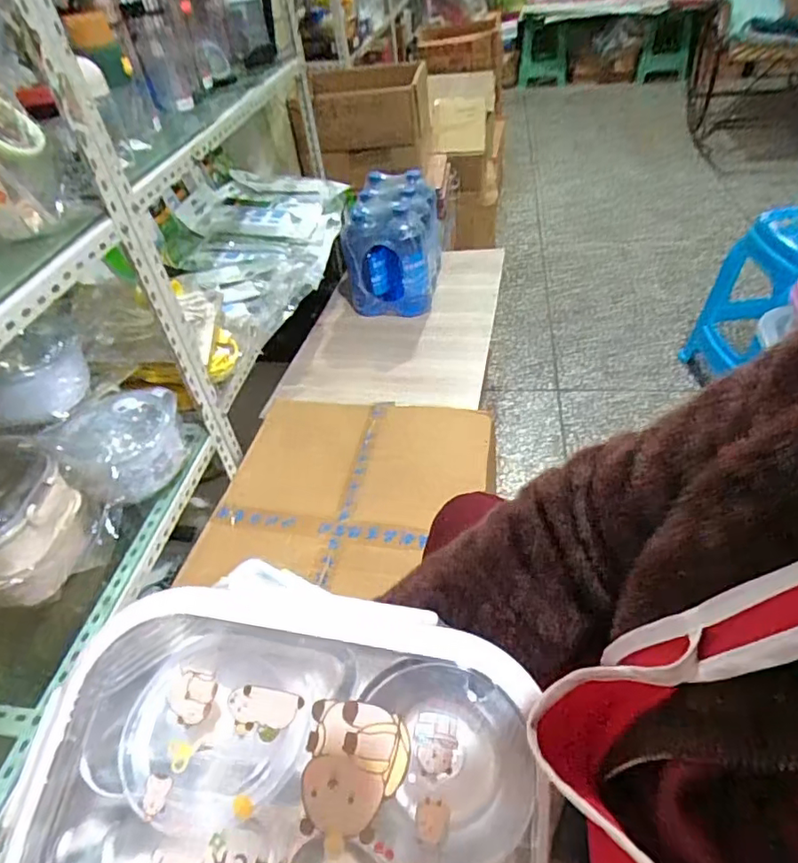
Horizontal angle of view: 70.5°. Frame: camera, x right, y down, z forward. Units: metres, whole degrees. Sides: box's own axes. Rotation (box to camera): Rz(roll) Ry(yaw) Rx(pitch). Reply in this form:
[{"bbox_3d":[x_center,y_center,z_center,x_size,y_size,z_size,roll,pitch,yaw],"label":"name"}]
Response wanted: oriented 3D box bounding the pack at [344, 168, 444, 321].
[{"bbox_3d":[-0.008,-0.484,1.470,0.216,0.280,0.263,7,45,15],"label":"pack"}]

